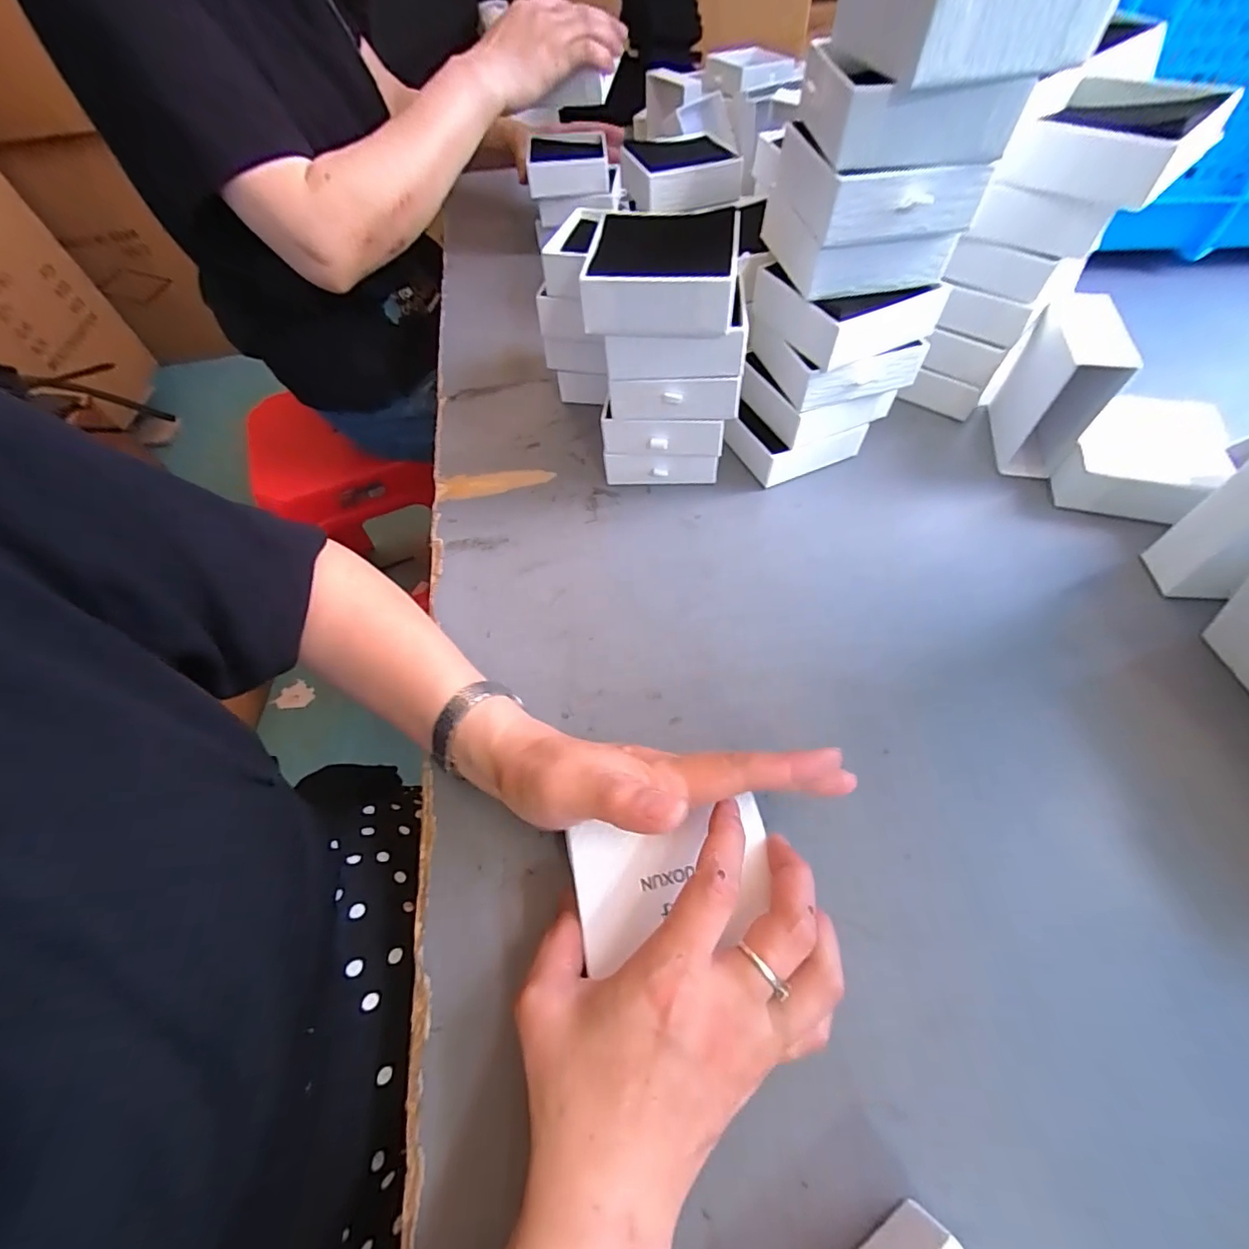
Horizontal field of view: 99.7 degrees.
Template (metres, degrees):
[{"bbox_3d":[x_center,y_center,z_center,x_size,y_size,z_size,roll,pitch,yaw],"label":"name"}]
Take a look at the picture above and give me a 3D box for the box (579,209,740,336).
[{"bbox_3d":[0.024,-0.222,0.326,0.088,0.036,0.089,5,58,8],"label":"box"}]

